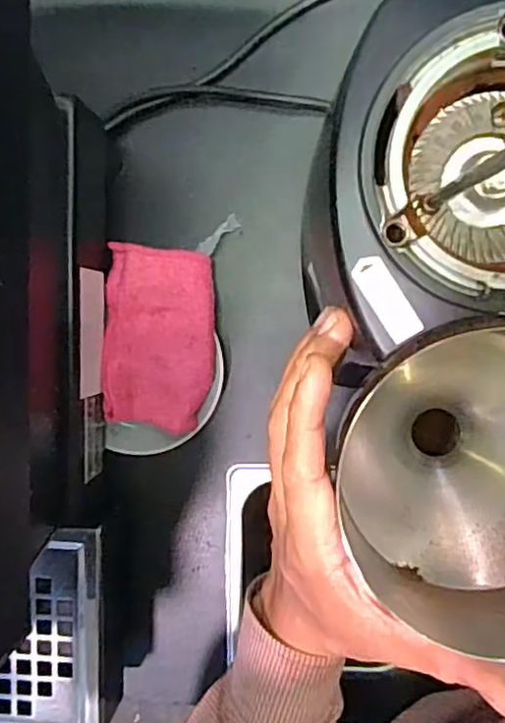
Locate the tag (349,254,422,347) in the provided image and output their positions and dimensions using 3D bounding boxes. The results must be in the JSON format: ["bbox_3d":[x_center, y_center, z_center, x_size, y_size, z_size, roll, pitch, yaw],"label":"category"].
[{"bbox_3d":[0.049,-0.023,0.228,0.012,0.004,0.033,-33,92,6],"label":"tag"}]

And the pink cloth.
[{"bbox_3d":[-0.071,-0.017,0.484,0.081,0.016,0.136,2,92,1],"label":"pink cloth"}]

